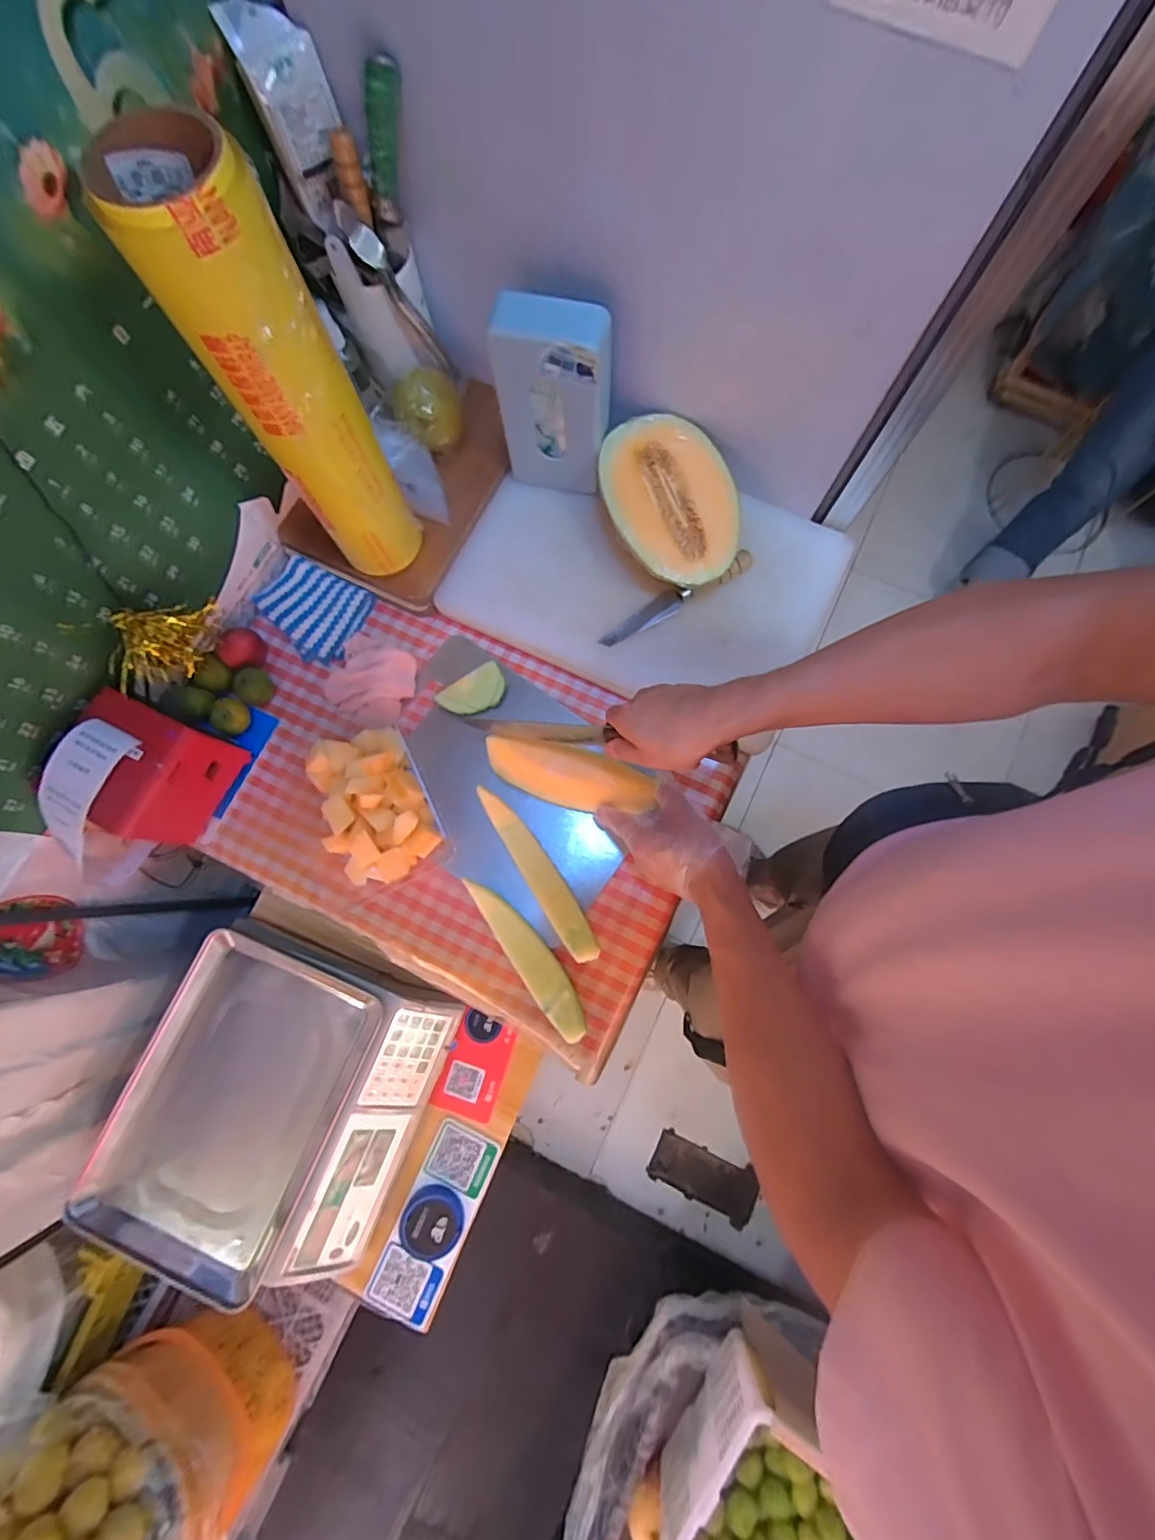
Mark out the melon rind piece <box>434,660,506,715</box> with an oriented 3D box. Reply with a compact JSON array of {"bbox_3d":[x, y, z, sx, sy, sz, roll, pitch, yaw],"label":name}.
[{"bbox_3d":[-0.125,-0.092,0.652,0.083,0.029,0.047,-29,80,-5],"label":"melon rind piece"}]

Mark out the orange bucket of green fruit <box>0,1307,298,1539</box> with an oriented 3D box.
[{"bbox_3d":[-0.625,0.998,0.708,0.288,0.359,0.263,0,79,1],"label":"orange bucket of green fruit"}]

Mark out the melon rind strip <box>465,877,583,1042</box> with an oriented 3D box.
[{"bbox_3d":[-0.053,0.199,0.584,0.041,0.026,0.194,-34,80,-6],"label":"melon rind strip"}]

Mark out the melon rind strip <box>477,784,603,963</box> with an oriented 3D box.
[{"bbox_3d":[-0.043,0.111,0.590,0.035,0.040,0.210,-33,80,-6],"label":"melon rind strip"}]

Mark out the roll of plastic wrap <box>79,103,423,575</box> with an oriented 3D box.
[{"bbox_3d":[-0.245,-0.321,0.483,0.098,0.337,0.104,0,79,1],"label":"roll of plastic wrap"}]

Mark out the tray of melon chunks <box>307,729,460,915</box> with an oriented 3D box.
[{"bbox_3d":[-0.229,0.044,0.608,0.129,0.060,0.184,-25,79,-4],"label":"tray of melon chunks"}]

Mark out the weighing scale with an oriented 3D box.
[{"bbox_3d":[-0.354,0.399,0.647,0.301,0.116,0.332,20,80,5],"label":"weighing scale"}]

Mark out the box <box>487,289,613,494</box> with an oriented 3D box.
[{"bbox_3d":[-0.025,-0.404,0.599,0.118,0.200,0.054,15,79,4],"label":"box"}]

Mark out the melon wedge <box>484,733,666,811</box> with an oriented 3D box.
[{"bbox_3d":[-0.013,0.006,0.596,0.176,0.053,0.058,13,79,10],"label":"melon wedge"}]

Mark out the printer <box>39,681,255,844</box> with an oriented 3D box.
[{"bbox_3d":[-0.457,0.001,0.570,0.111,0.108,0.127,26,80,6],"label":"printer"}]

